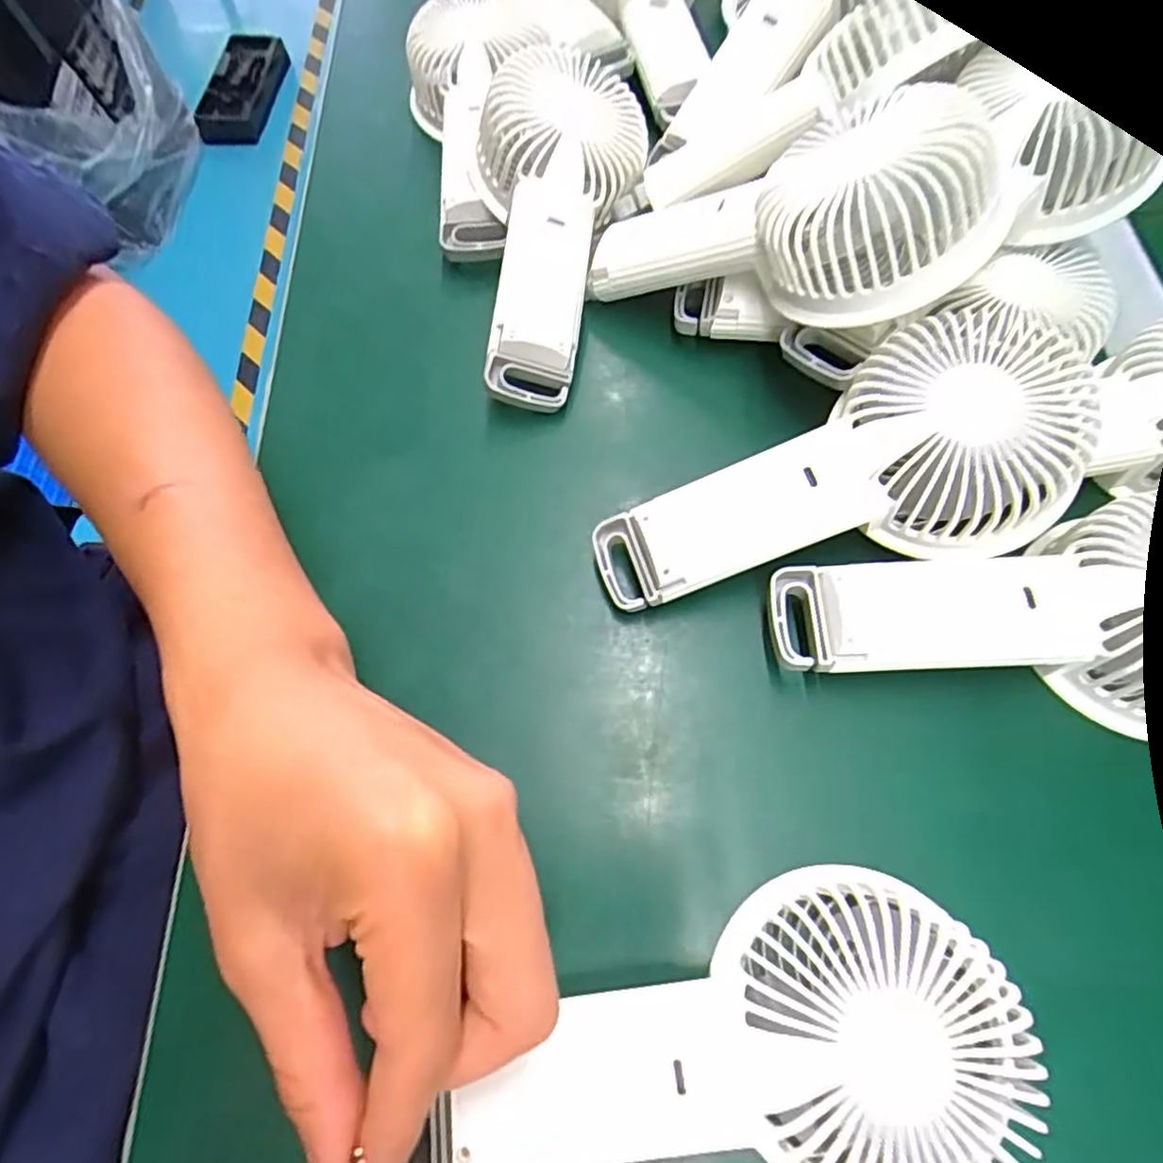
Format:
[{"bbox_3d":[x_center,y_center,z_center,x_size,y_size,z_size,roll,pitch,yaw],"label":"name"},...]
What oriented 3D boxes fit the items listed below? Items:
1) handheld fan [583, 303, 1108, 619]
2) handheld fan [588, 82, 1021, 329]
[{"bbox_3d":[0.090,-0.040,0.257,0.178,0.054,0.082,-19,65,15],"label":"handheld fan"},{"bbox_3d":[0.080,-0.156,0.282,0.167,0.052,0.083,12,64,36],"label":"handheld fan"}]

